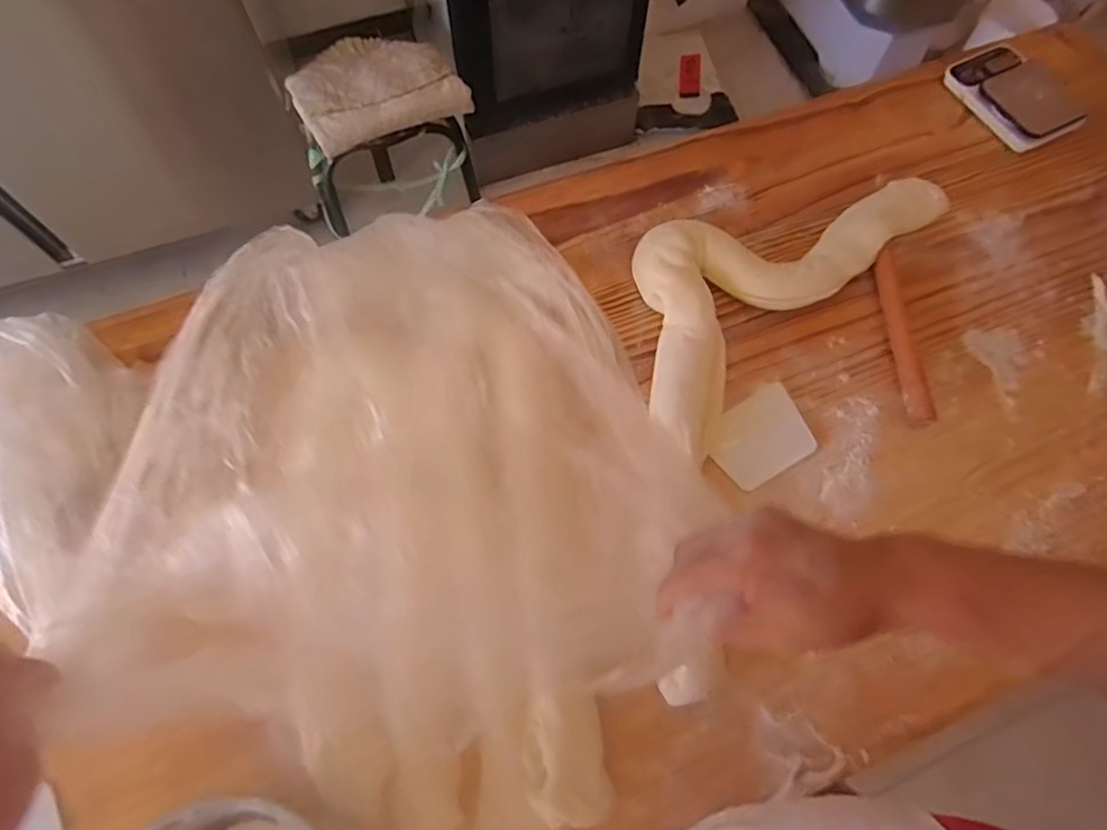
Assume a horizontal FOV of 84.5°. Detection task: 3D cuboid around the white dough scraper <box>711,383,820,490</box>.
[{"bbox_3d":[0.242,0.026,0.715,0.120,0.004,0.093,-28,73,-12],"label":"white dough scraper"}]

